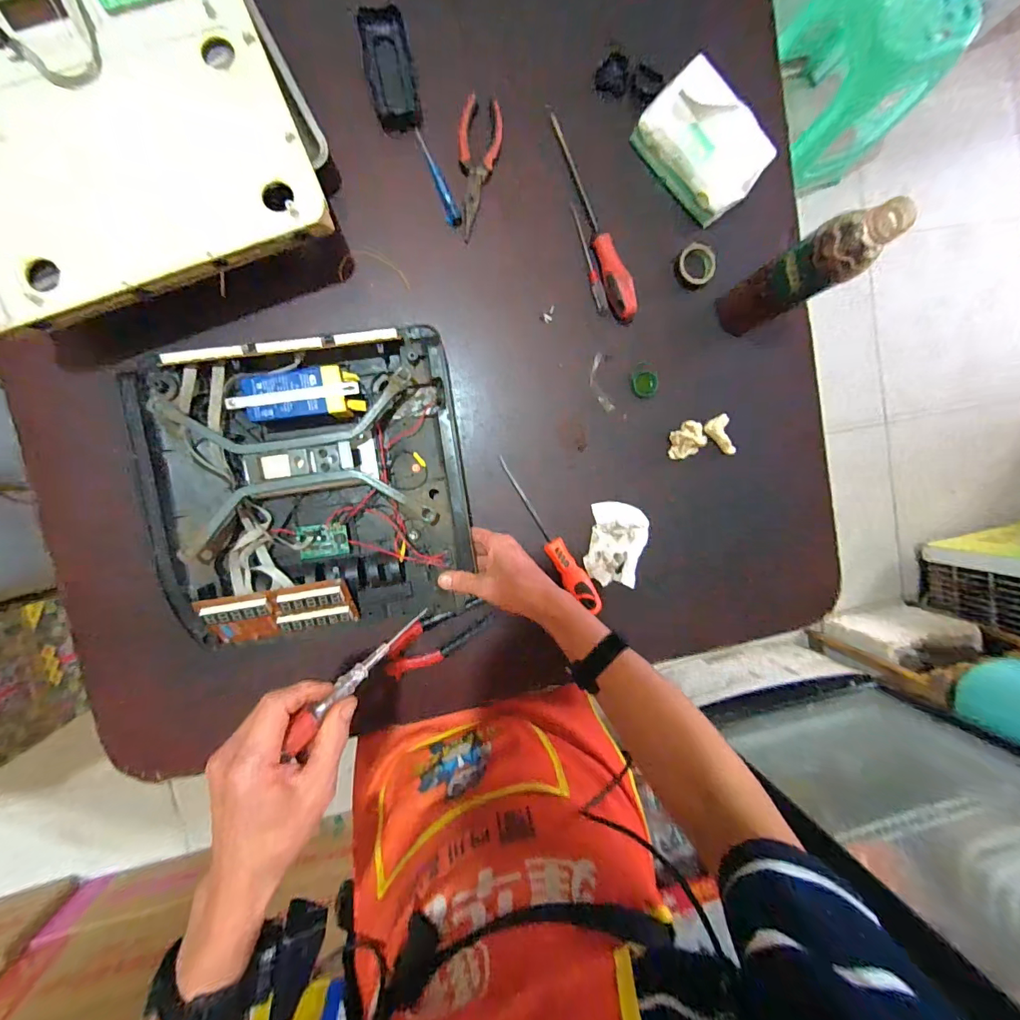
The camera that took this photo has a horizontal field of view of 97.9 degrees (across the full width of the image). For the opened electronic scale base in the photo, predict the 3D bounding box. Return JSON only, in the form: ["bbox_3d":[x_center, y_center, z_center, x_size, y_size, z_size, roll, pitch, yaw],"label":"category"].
[{"bbox_3d":[-0.215,-0.022,0.491,0.318,0.056,0.319,-8,95,-7],"label":"opened electronic scale base"}]

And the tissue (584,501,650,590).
[{"bbox_3d":[0.138,0.043,0.569,0.069,0.032,0.101,10,93,-8],"label":"tissue"}]

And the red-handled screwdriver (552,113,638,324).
[{"bbox_3d":[0.099,-0.352,0.536,0.026,0.033,0.255,-23,97,-6],"label":"red-handled screwdriver"}]

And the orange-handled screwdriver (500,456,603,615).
[{"bbox_3d":[0.046,0.036,0.555,0.032,0.031,0.218,-37,98,-4],"label":"orange-handled screwdriver"}]

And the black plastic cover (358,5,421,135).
[{"bbox_3d":[-0.136,-0.498,0.508,0.051,0.023,0.118,-13,96,-7],"label":"black plastic cover"}]

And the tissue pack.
[{"bbox_3d":[0.232,-0.433,0.522,0.088,0.068,0.148,-44,98,-3],"label":"tissue pack"}]

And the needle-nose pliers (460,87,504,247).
[{"bbox_3d":[-0.042,-0.400,0.520,0.050,0.009,0.158,11,92,-8],"label":"needle-nose pliers"}]

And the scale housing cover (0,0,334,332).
[{"bbox_3d":[-0.393,-0.387,0.429,0.344,0.061,0.363,-23,97,-6],"label":"scale housing cover"}]

